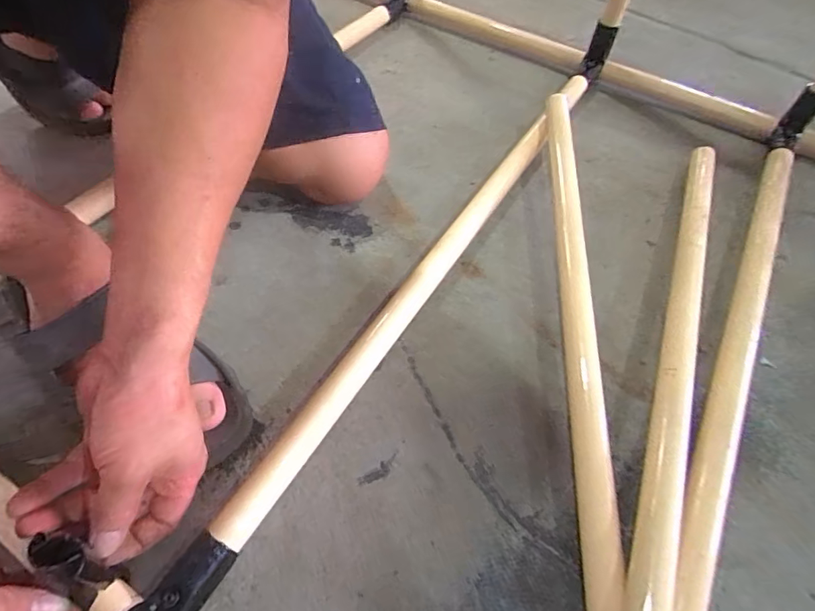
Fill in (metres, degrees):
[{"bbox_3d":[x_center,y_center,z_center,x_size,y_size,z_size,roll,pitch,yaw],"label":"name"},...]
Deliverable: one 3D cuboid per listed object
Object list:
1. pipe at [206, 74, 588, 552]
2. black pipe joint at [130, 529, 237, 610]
[{"bbox_3d":[0.067,-0.086,0.504,0.034,0.037,0.725,30,60,15],"label":"pipe"},{"bbox_3d":[-0.153,0.196,0.305,0.030,0.037,0.082,32,61,17],"label":"black pipe joint"}]

